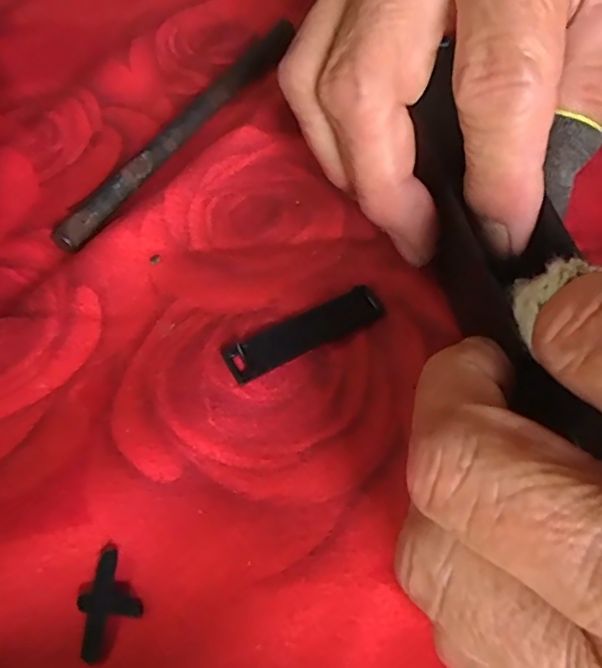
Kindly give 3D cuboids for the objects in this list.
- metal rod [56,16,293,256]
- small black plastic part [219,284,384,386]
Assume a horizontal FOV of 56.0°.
[{"bbox_3d":[-0.041,-0.080,0.212,0.009,0.008,0.139,23,61,19],"label":"metal rod"},{"bbox_3d":[0.001,-0.001,0.155,0.046,0.005,0.011,-28,58,-13],"label":"small black plastic part"}]

